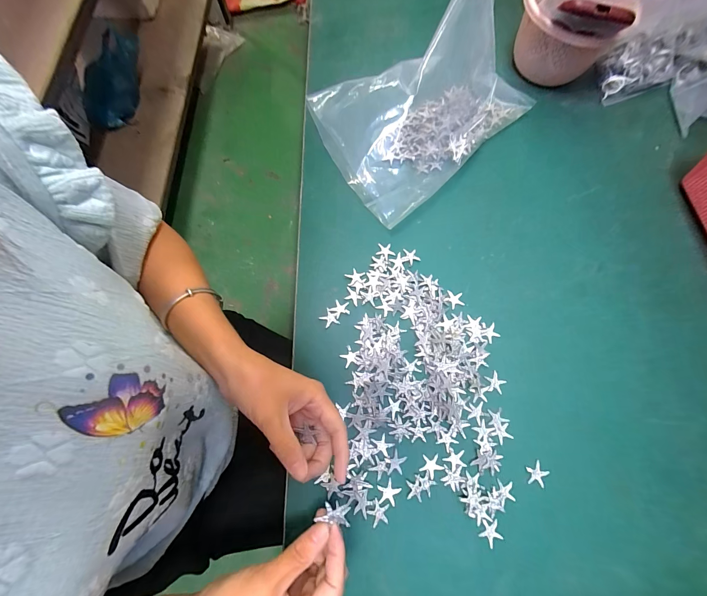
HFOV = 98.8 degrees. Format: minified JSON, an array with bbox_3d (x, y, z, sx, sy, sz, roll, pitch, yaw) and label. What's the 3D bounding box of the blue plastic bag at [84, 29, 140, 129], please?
[{"bbox_3d":[-0.806,-0.724,1.019,0.118,0.087,0.309,35,108,8],"label":"blue plastic bag"}]

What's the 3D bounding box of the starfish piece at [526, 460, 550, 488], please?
[{"bbox_3d":[0.190,0.184,0.314,0.024,0.004,0.023,1,74,-2],"label":"starfish piece"}]

